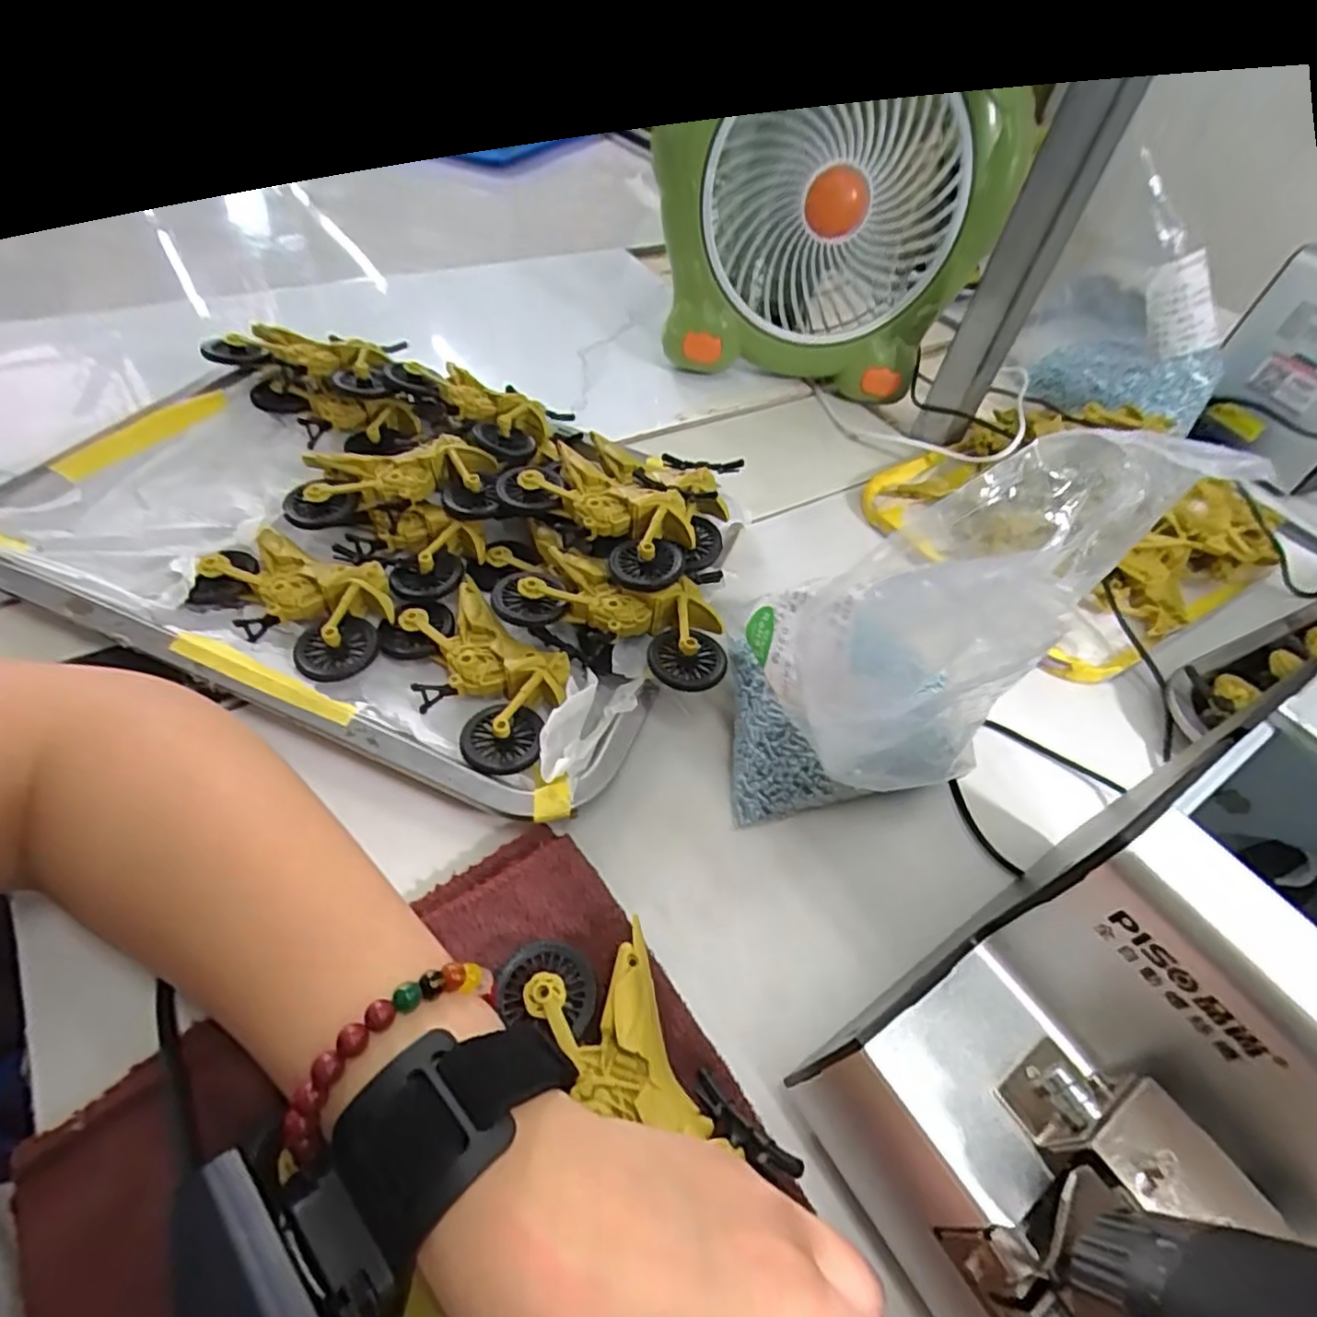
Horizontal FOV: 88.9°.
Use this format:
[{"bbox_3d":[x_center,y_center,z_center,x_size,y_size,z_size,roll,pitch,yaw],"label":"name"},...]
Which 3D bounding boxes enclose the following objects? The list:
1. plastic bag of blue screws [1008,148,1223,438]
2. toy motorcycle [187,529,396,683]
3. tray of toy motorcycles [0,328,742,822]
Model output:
[{"bbox_3d":[0.380,-0.266,0.522,0.078,0.157,0.145,-28,59,-28],"label":"plastic bag of blue screws"},{"bbox_3d":[-0.175,-0.030,0.332,0.096,0.021,0.060,26,51,14],"label":"toy motorcycle"},{"bbox_3d":[-0.136,-0.069,0.367,0.362,0.066,0.245,20,50,8],"label":"tray of toy motorcycles"}]

